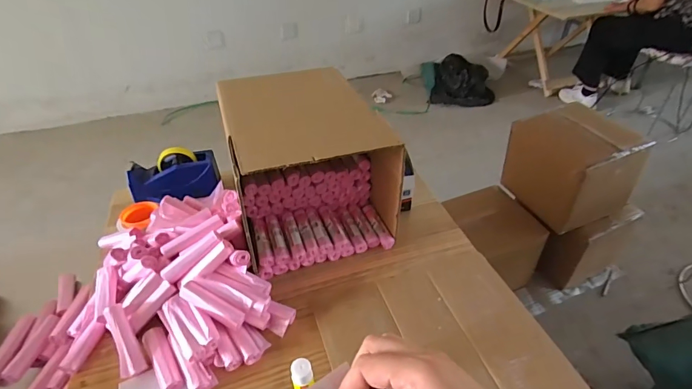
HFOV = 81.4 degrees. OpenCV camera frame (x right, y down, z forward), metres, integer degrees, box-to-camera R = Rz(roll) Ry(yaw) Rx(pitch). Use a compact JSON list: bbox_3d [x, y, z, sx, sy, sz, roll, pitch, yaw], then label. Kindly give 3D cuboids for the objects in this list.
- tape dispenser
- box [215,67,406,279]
[{"bbox_3d":[-0.407,-0.043,0.946,0.196,0.085,0.090,-11,41,-11],"label":"tape dispenser"},{"bbox_3d":[-0.090,-0.078,0.870,0.294,0.266,0.381,-12,41,-13],"label":"box"}]

